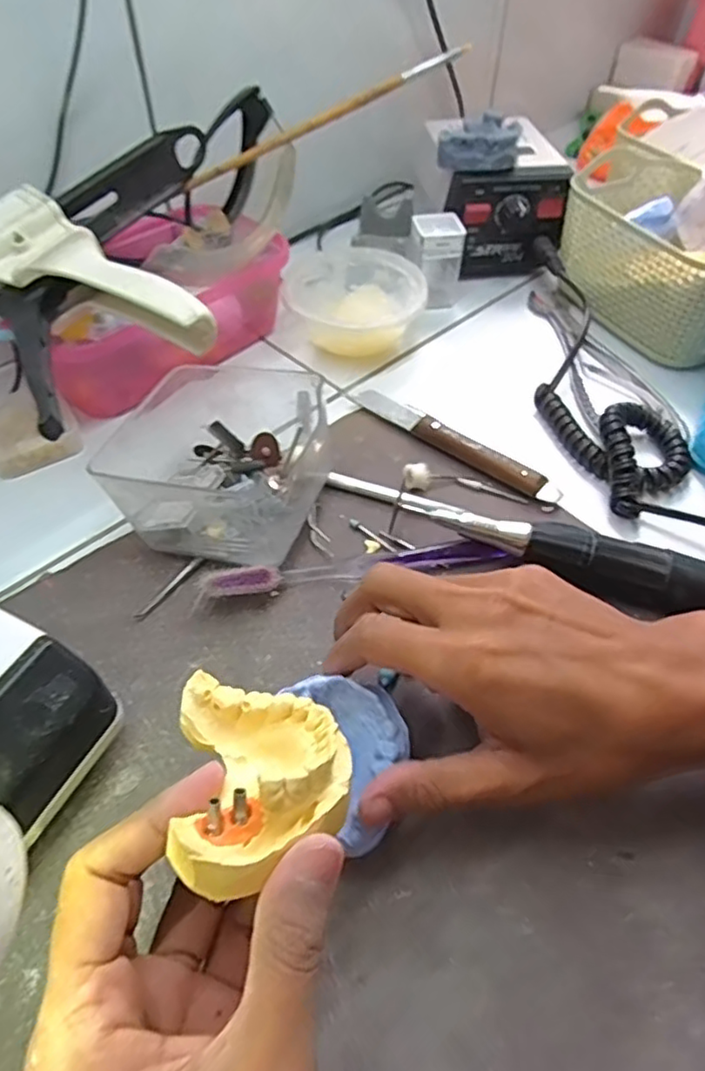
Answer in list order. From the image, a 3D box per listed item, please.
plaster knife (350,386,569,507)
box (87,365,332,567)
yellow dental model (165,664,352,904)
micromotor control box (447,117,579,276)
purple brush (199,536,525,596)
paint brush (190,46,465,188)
[{"bbox_3d":[0.063,-0.061,0.409,0.150,0.013,0.020,34,58,23],"label":"plaster knife"},{"bbox_3d":[-0.077,-0.035,0.355,0.109,0.057,0.090,15,52,10],"label":"box"},{"bbox_3d":[-0.028,0.076,0.205,0.052,0.029,0.072,-1,29,-12],"label":"yellow dental model"},{"bbox_3d":[0.121,-0.283,0.546,0.096,0.082,0.108,-1,51,-2],"label":"micromotor control box"},{"bbox_3d":[0.005,0.015,0.340,0.161,0.020,0.017,-9,52,-9],"label":"purple brush"},{"bbox_3d":[-0.022,-0.267,0.414,0.196,0.007,0.013,-16,49,17],"label":"paint brush"}]

